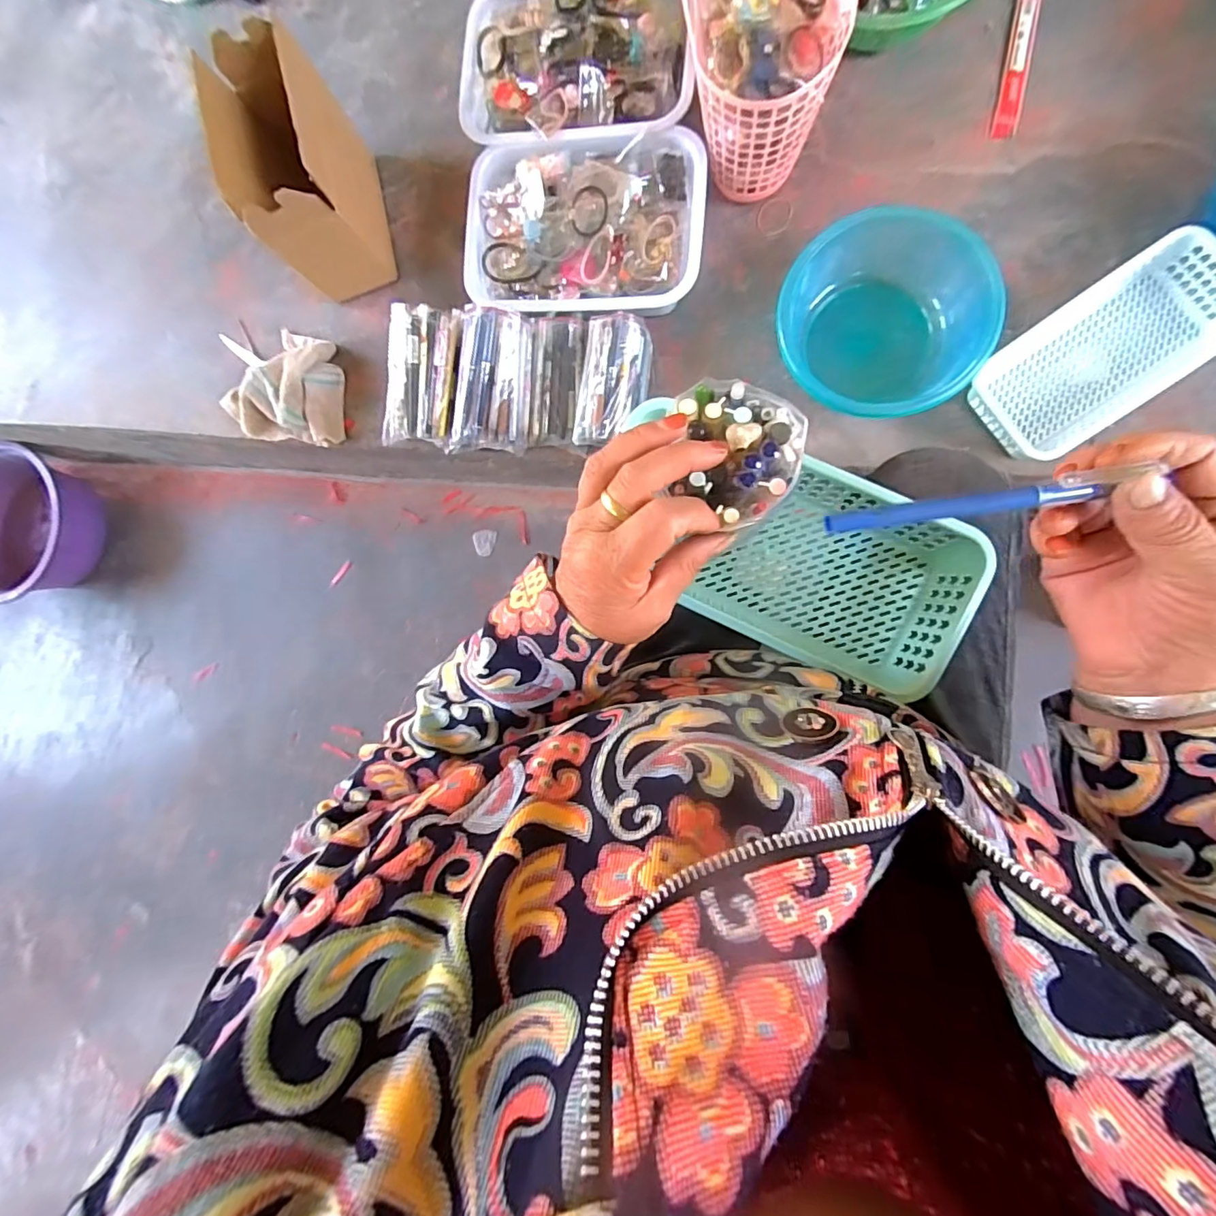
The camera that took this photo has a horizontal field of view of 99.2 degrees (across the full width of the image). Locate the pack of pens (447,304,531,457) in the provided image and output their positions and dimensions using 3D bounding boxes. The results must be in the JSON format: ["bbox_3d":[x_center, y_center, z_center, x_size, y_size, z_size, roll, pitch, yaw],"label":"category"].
[{"bbox_3d":[-0.141,-0.274,0.648,0.096,0.053,0.171,8,107,-24],"label":"pack of pens"}]

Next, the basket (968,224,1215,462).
[{"bbox_3d":[0.545,-0.280,0.569,0.257,0.048,0.139,-35,83,6],"label":"basket"}]

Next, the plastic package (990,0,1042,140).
[{"bbox_3d":[0.482,-0.642,0.609,0.030,0.004,0.171,10,90,9],"label":"plastic package"}]

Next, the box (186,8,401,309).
[{"bbox_3d":[-0.369,-0.527,0.644,0.107,0.192,0.215,-11,86,8],"label":"box"}]

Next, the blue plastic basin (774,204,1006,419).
[{"bbox_3d":[0.308,-0.317,0.602,0.221,0.108,0.206,0,88,9],"label":"blue plastic basin"}]

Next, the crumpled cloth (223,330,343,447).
[{"bbox_3d":[-0.467,-0.314,0.724,0.194,0.055,0.162,3,89,9],"label":"crumpled cloth"}]

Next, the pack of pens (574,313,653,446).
[{"bbox_3d":[0.005,-0.275,0.631,0.079,0.047,0.148,9,88,8],"label":"pack of pens"}]

